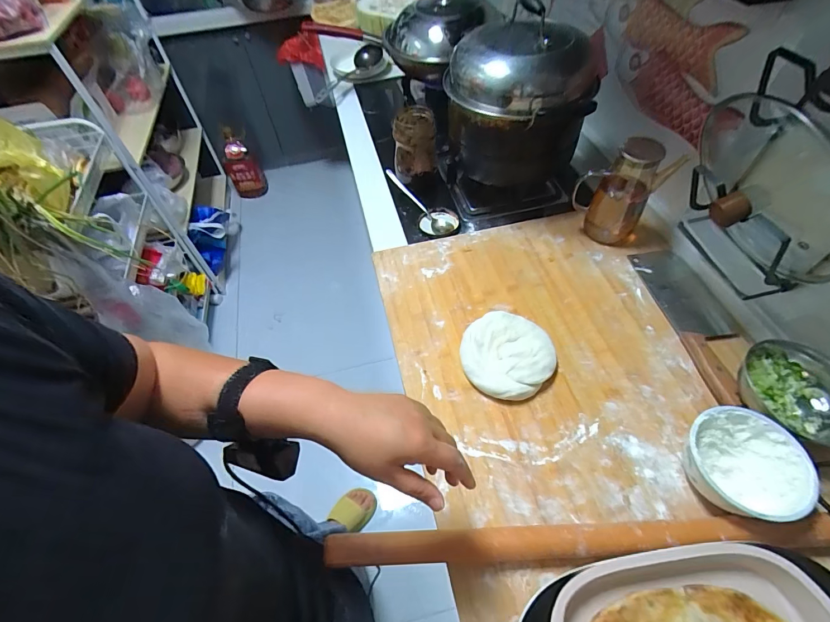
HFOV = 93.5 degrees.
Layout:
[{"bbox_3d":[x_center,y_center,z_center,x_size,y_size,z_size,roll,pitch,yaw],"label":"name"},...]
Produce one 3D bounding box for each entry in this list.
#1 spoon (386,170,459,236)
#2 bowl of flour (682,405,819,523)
[{"bbox_3d":[0.007,-0.225,0.828,0.076,0.041,0.205,-41,78,-22],"label":"spoon"},{"bbox_3d":[0.387,0.184,0.471,0.123,0.074,0.117,-1,55,2],"label":"bowl of flour"}]

